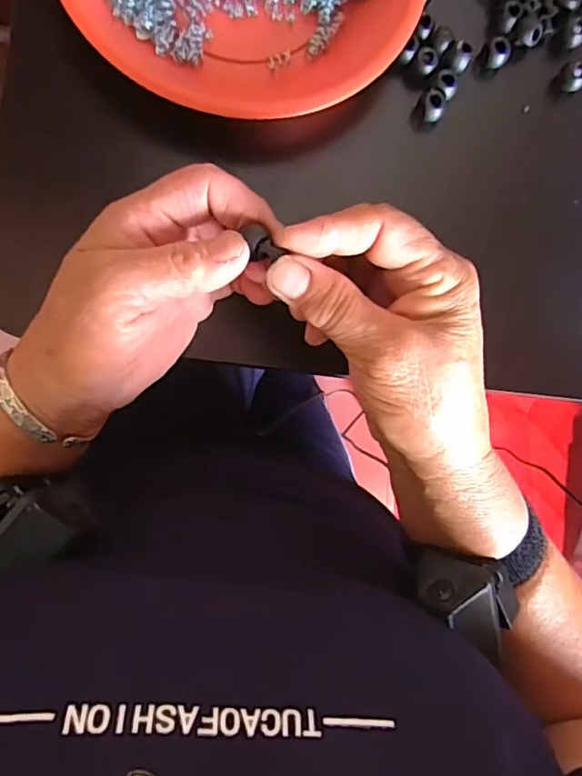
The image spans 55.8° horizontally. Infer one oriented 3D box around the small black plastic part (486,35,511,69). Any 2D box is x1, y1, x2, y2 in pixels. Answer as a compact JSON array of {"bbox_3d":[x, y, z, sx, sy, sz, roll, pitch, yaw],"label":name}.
[{"bbox_3d":[0.119,-0.193,0.316,0.013,0.011,0.012,1,85,-8],"label":"small black plastic part"}]

